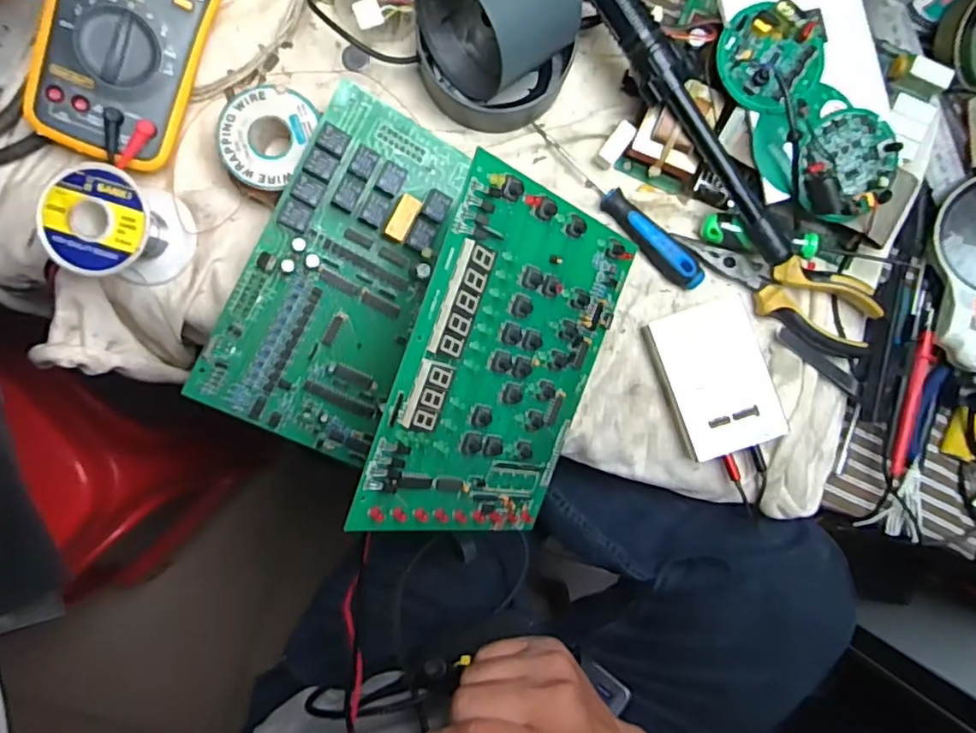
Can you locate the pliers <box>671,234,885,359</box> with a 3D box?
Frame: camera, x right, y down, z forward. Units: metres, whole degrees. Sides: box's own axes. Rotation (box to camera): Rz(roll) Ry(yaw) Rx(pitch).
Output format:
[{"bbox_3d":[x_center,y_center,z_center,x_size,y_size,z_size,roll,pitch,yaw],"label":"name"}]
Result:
[{"bbox_3d":[0.210,-0.056,0.432,0.148,0.028,0.049,25,89,-5],"label":"pliers"}]

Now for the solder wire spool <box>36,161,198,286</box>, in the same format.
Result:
[{"bbox_3d":[-0.232,-0.087,0.384,0.064,0.062,0.063,4,91,-5],"label":"solder wire spool"}]

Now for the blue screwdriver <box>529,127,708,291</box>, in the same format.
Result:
[{"bbox_3d":[0.097,-0.115,0.437,0.022,0.017,0.156,-45,95,-3],"label":"blue screwdriver"}]

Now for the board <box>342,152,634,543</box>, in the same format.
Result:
[{"bbox_3d":[0.014,0.003,0.377,0.157,0.011,0.211,15,97,-44],"label":"board"}]

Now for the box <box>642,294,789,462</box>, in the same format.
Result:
[{"bbox_3d":[0.163,0.008,0.436,0.072,0.029,0.104,-19,93,-4],"label":"box"}]

